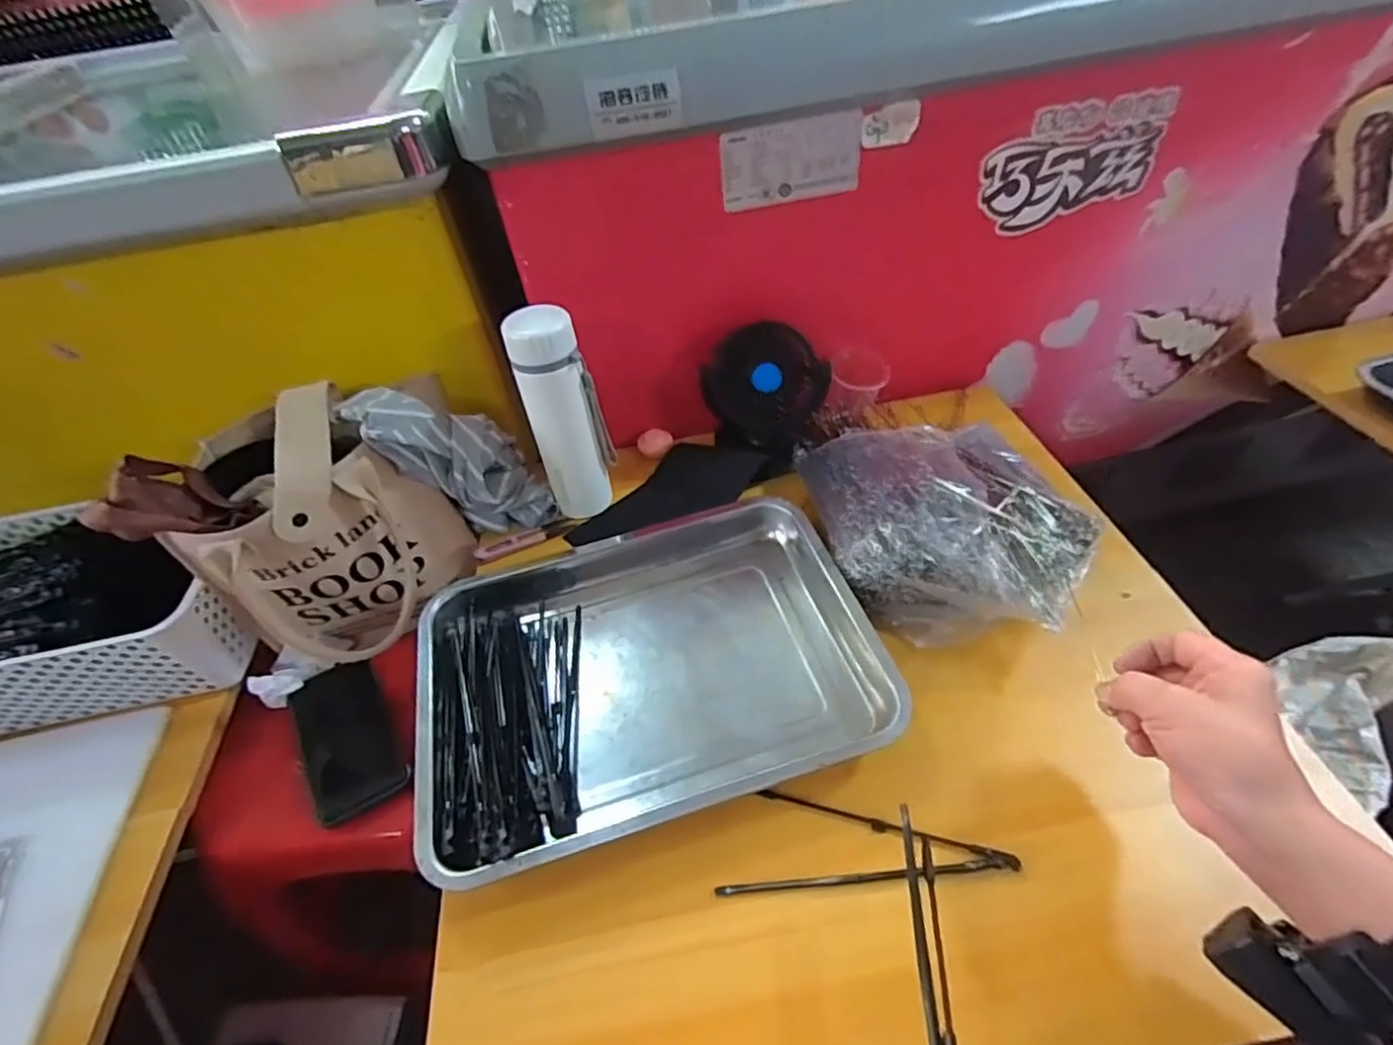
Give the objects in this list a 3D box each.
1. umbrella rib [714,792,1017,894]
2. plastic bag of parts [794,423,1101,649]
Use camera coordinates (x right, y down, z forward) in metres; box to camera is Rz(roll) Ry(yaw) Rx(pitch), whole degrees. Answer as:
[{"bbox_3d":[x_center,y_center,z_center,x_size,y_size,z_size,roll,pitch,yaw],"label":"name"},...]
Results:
[{"bbox_3d":[0.107,0.204,0.429,0.187,0.009,0.062,-5,46,2],"label":"umbrella rib"},{"bbox_3d":[0.217,-0.007,0.563,0.209,0.081,0.232,-8,46,-1],"label":"plastic bag of parts"}]

